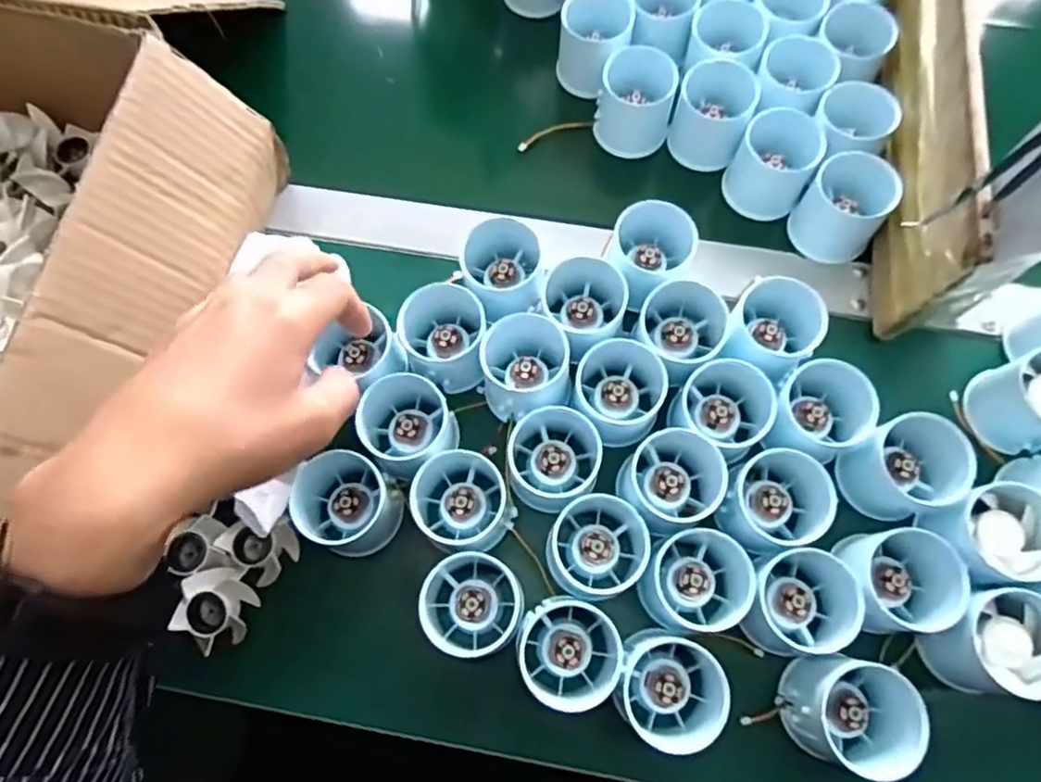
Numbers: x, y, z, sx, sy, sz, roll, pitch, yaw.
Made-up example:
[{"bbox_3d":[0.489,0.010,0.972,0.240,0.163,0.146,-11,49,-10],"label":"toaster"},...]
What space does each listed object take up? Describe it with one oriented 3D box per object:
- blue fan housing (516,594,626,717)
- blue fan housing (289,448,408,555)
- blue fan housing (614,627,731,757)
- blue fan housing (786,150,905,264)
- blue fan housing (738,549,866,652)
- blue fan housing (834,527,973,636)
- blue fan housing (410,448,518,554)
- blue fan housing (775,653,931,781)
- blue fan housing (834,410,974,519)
[{"bbox_3d":[0.025,0.142,0.355,0.052,0.043,0.056,0,70,1],"label":"blue fan housing"},{"bbox_3d":[-0.098,0.064,0.378,0.052,0.040,0.053,0,70,1],"label":"blue fan housing"},{"bbox_3d":[0.078,0.155,0.345,0.057,0.048,0.054,0,70,1],"label":"blue fan housing"},{"bbox_3d":[0.214,-0.121,0.438,0.051,0.052,0.047,0,70,1],"label":"blue fan housing"},{"bbox_3d":[0.151,0.111,0.353,0.050,0.043,0.054,0,70,1],"label":"blue fan housing"},{"bbox_3d":[0.206,0.103,0.360,0.053,0.042,0.054,-2,70,0],"label":"blue fan housing"},{"bbox_3d":[-0.034,0.062,0.380,0.055,0.043,0.059,-20,71,-6],"label":"blue fan housing"},{"bbox_3d":[0.168,0.164,0.337,0.053,0.046,0.051,0,70,1],"label":"blue fan housing"},{"bbox_3d":[0.219,0.044,0.379,0.055,0.050,0.051,0,70,1],"label":"blue fan housing"}]

